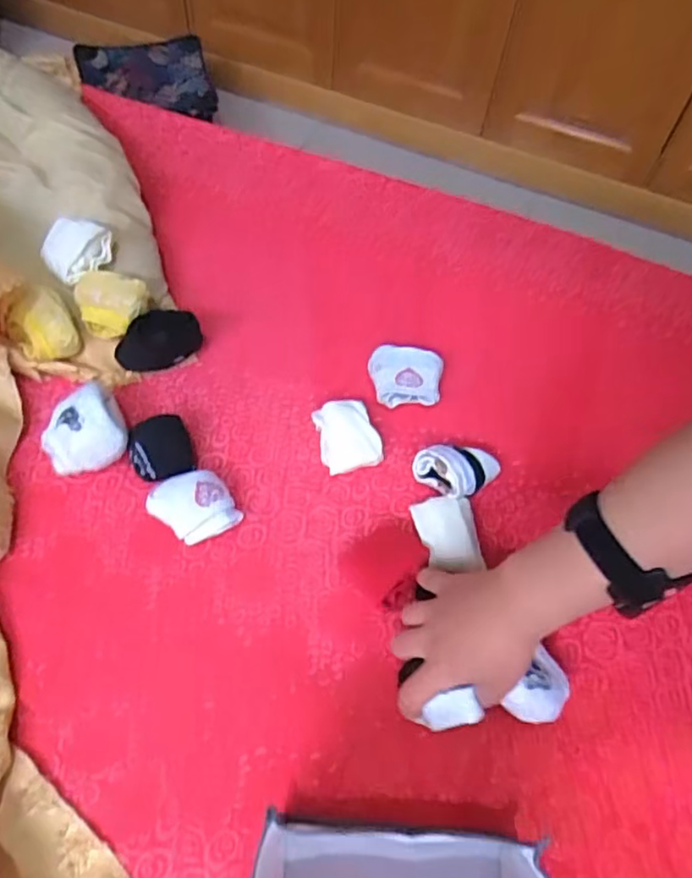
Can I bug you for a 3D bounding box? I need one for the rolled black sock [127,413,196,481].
[{"bbox_3d":[-0.177,0.013,0.620,0.057,0.040,0.057,2,57,-3],"label":"rolled black sock"}]

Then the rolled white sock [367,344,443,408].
[{"bbox_3d":[0.063,-0.066,0.689,0.076,0.040,0.069,-3,57,-6],"label":"rolled white sock"}]

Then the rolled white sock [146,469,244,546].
[{"bbox_3d":[-0.139,0.064,0.593,0.068,0.043,0.060,-29,64,-21],"label":"rolled white sock"}]

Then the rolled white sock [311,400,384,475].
[{"bbox_3d":[0.001,-0.002,0.646,0.059,0.041,0.070,-13,59,-12],"label":"rolled white sock"}]

